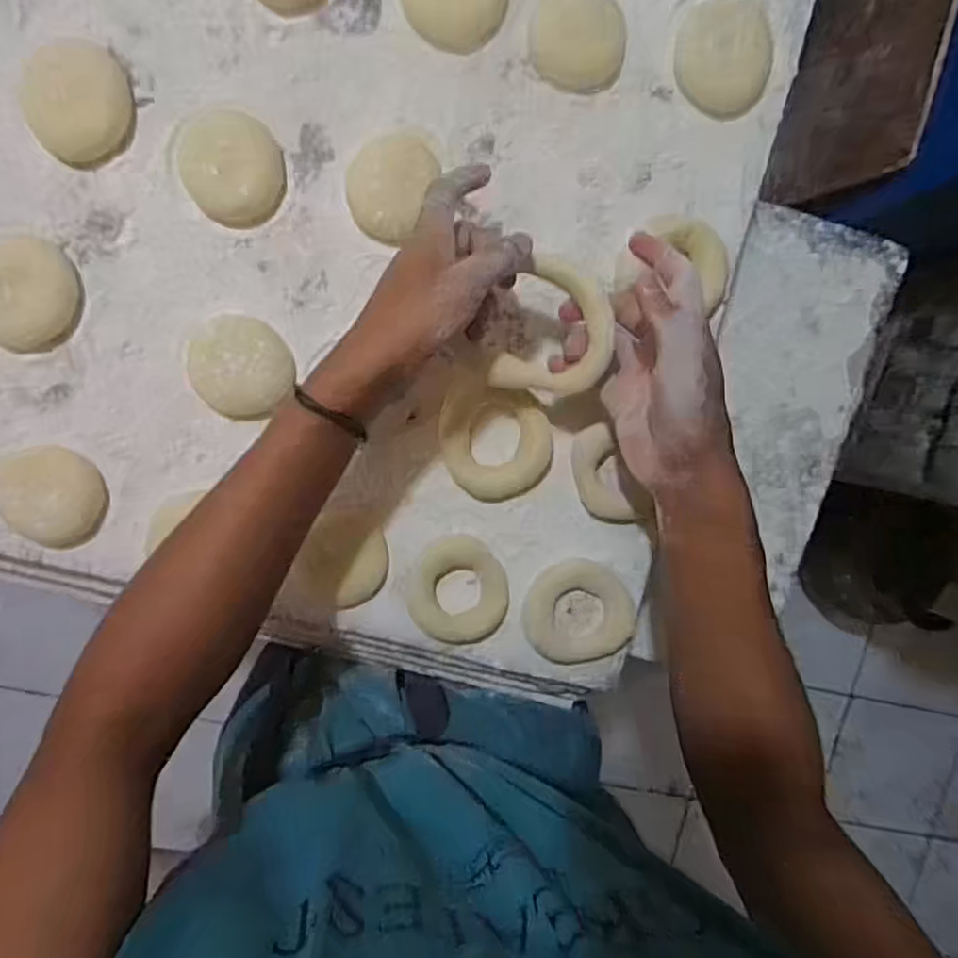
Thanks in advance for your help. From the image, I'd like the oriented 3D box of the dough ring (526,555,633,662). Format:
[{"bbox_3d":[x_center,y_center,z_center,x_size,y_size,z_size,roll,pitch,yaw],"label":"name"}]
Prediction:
[{"bbox_3d":[0.069,0.092,0.463,0.075,0.017,0.068,36,95,-9],"label":"dough ring"}]

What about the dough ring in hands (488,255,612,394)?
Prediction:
[{"bbox_3d":[0.043,-0.088,0.399,0.060,0.031,0.075,9,97,-4],"label":"dough ring in hands"}]

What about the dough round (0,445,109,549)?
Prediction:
[{"bbox_3d":[-0.272,0.008,0.427,0.067,0.017,0.057,30,96,-9],"label":"dough round"}]

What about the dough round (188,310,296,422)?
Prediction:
[{"bbox_3d":[-0.152,-0.071,0.433,0.065,0.015,0.060,-1,99,-4],"label":"dough round"}]

